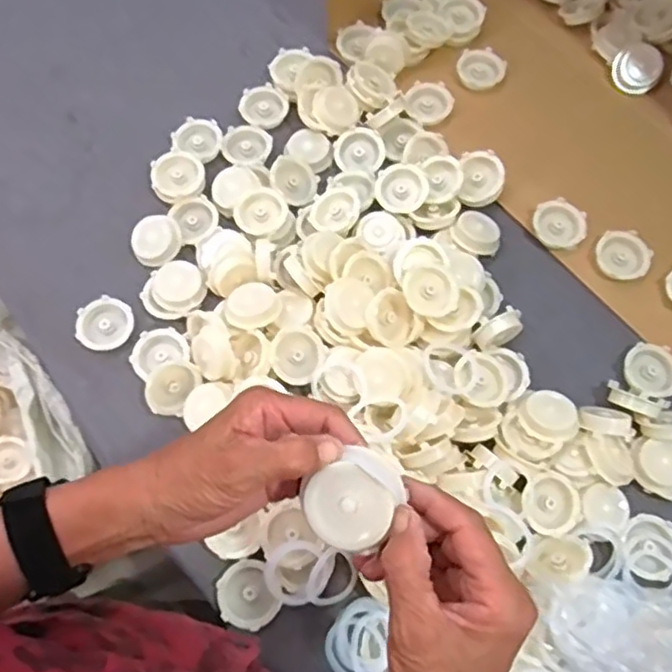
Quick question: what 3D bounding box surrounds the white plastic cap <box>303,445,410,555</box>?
[{"bbox_3d":[0.009,0.088,0.359,0.044,0.016,0.052,34,92,0],"label":"white plastic cap"}]

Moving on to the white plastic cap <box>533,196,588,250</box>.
[{"bbox_3d":[0.249,-0.124,0.735,0.059,0.010,0.056,0,71,0],"label":"white plastic cap"}]

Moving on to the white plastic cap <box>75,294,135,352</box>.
[{"bbox_3d":[-0.243,-0.014,0.693,0.057,0.009,0.060,0,71,0],"label":"white plastic cap"}]

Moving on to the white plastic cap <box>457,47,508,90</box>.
[{"bbox_3d":[0.181,-0.332,0.813,0.059,0.007,0.055,0,71,0],"label":"white plastic cap"}]

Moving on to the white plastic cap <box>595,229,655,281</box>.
[{"bbox_3d":[0.317,-0.089,0.728,0.057,0.012,0.059,-19,76,3],"label":"white plastic cap"}]

